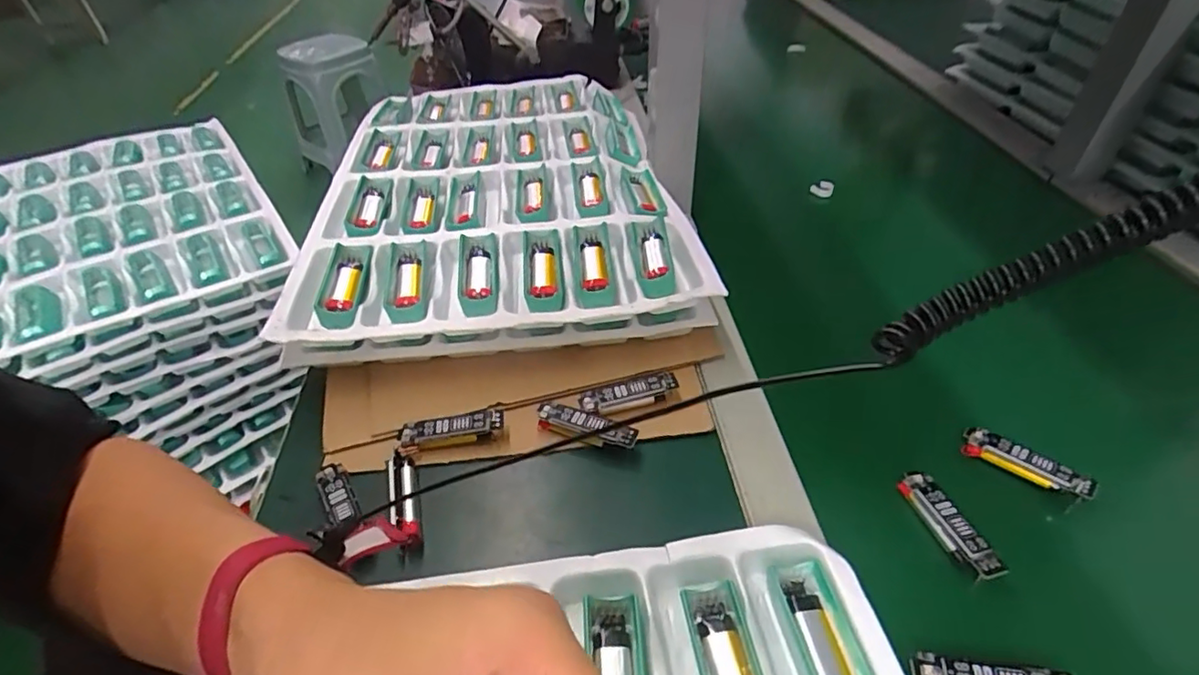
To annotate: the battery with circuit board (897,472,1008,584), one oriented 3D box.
[{"bbox_3d":[0.204,0.108,0.338,0.016,0.015,0.067,-13,44,-10],"label":"battery with circuit board"}]

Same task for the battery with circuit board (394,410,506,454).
[{"bbox_3d":[-0.099,0.061,0.385,0.068,0.022,0.016,-8,44,-5],"label":"battery with circuit board"}]

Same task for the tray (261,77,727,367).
[{"bbox_3d":[-0.095,-0.147,0.567,0.315,0.049,0.443,-6,44,-3],"label":"tray"}]

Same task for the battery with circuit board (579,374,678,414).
[{"bbox_3d":[0.021,0.039,0.406,0.067,0.013,0.015,-11,44,-8],"label":"battery with circuit board"}]

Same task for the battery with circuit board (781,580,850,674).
[{"bbox_3d":[0.107,0.151,0.278,0.018,0.010,0.067,-8,44,-5],"label":"battery with circuit board"}]

